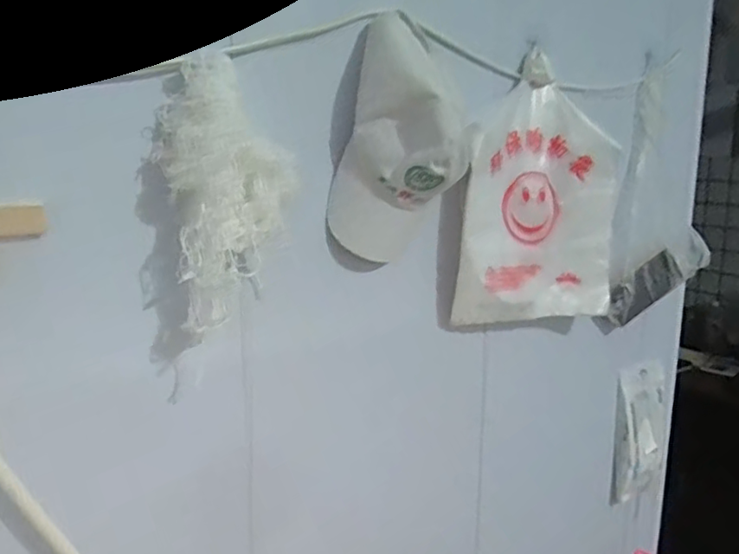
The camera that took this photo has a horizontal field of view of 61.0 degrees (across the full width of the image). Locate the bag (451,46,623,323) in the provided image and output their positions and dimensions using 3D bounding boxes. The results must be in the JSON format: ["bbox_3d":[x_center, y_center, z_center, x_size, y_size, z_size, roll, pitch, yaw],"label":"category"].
[{"bbox_3d":[0.273,-0.125,0.983,0.313,0.377,0.056,-8,13,-38],"label":"bag"}]

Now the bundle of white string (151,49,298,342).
[{"bbox_3d":[-0.156,-0.092,0.681,0.141,0.275,0.059,-2,11,-13],"label":"bundle of white string"}]

